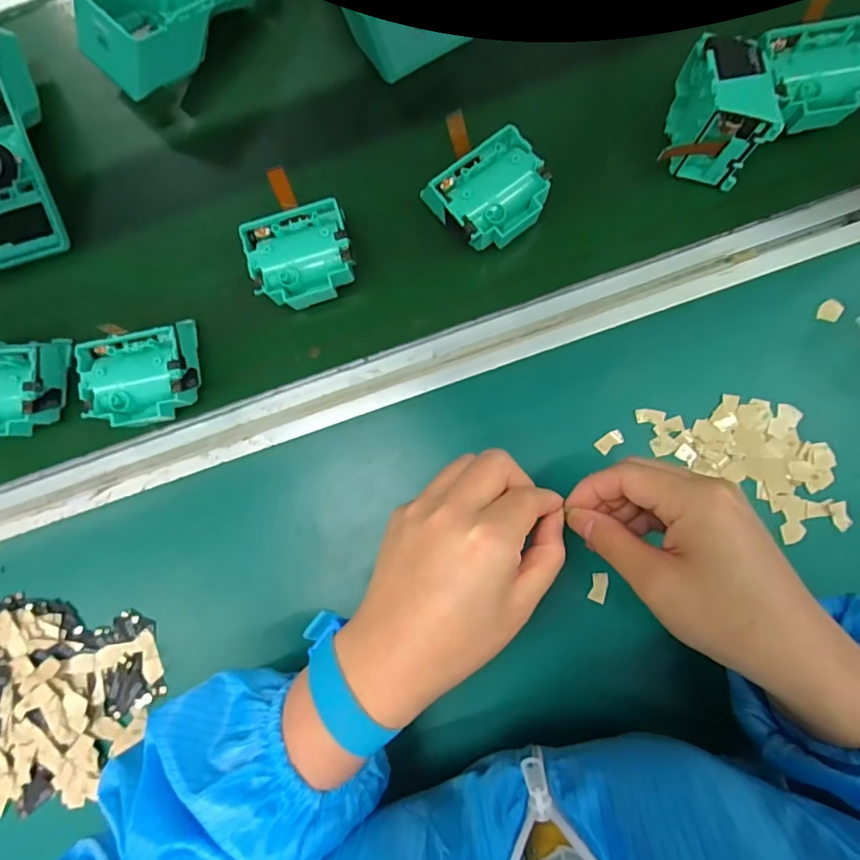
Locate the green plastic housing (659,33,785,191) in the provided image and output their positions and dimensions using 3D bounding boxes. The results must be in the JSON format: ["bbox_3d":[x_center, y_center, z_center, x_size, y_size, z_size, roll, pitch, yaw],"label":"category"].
[{"bbox_3d":[0.199,-0.218,0.357,0.056,0.081,0.062,14,84,7],"label":"green plastic housing"}]

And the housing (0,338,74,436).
[{"bbox_3d":[-0.319,-0.032,0.394,0.076,0.043,0.072,-5,82,5],"label":"housing"}]

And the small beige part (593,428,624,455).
[{"bbox_3d":[0.129,0.008,0.369,0.020,0.004,0.011,-36,81,0],"label":"small beige part"}]

